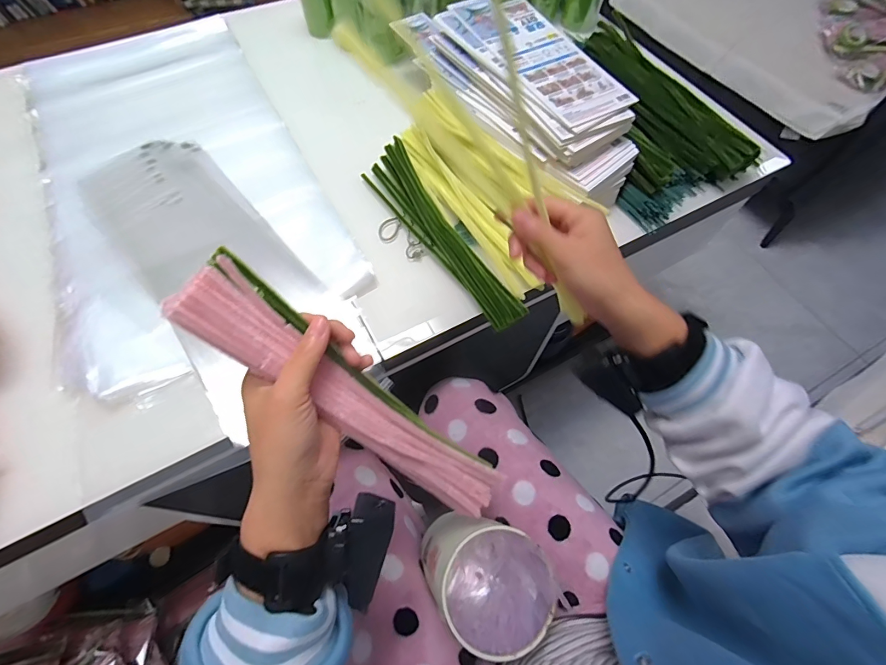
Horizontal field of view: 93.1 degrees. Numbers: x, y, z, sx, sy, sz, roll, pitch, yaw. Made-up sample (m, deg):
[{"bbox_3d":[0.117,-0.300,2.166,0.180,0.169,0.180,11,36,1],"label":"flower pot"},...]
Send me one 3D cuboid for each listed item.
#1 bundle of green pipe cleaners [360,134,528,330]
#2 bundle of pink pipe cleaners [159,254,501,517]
[{"bbox_3d":[-0.003,-0.124,0.511,0.051,0.033,0.291,-30,68,-16],"label":"bundle of green pipe cleaners"},{"bbox_3d":[-0.052,0.061,0.310,0.017,0.292,0.045,-1,51,49],"label":"bundle of pink pipe cleaners"}]

